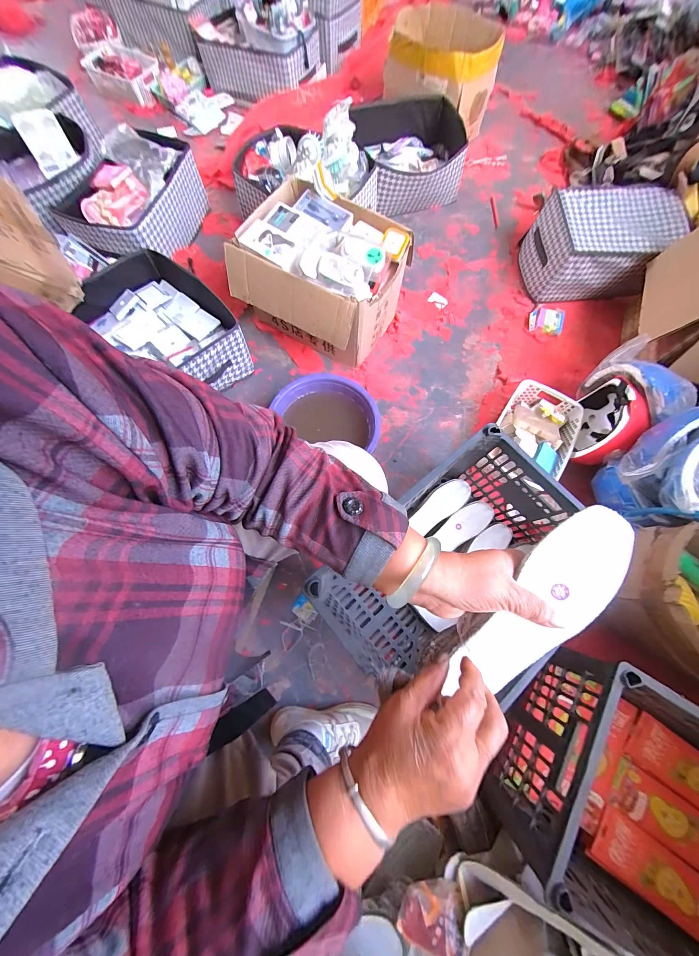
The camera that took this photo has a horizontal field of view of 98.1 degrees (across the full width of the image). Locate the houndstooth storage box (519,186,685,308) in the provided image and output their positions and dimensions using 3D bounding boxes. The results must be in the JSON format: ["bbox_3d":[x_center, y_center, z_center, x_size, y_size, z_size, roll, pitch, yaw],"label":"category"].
[{"bbox_3d":[0.823,-0.770,1.011,0.411,0.190,0.289,-1,72,-1],"label":"houndstooth storage box"}]

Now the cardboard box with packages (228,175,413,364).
[{"bbox_3d":[-0.082,-0.548,0.872,0.396,0.292,0.326,28,74,7],"label":"cardboard box with packages"}]

